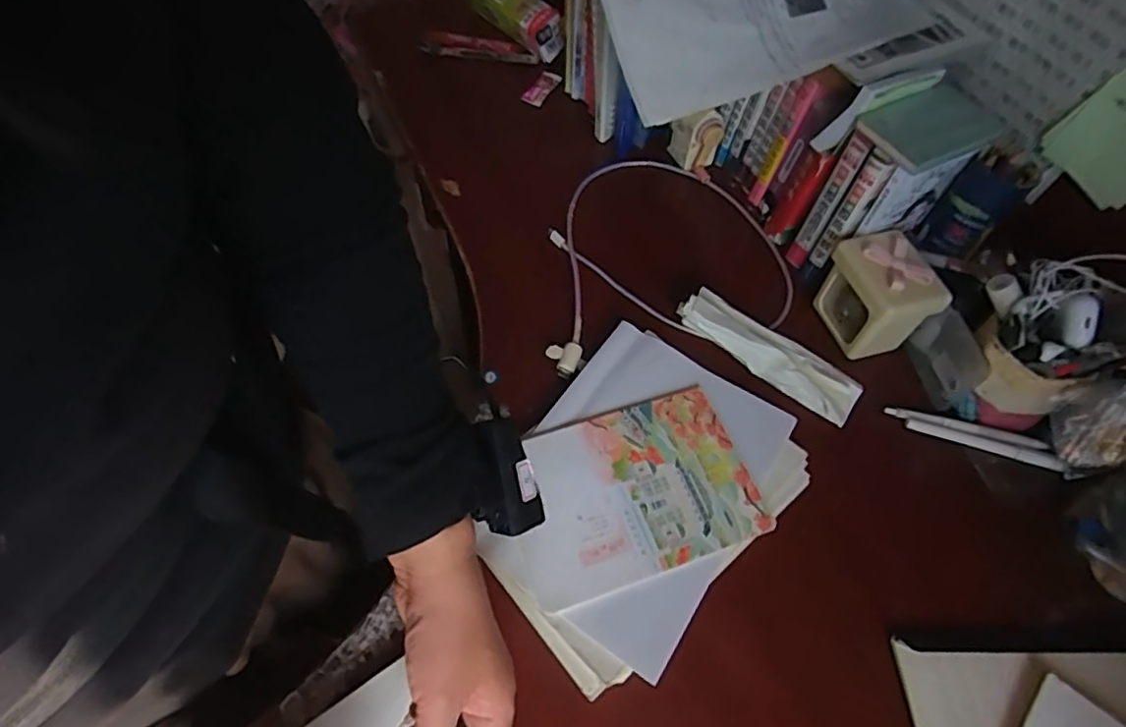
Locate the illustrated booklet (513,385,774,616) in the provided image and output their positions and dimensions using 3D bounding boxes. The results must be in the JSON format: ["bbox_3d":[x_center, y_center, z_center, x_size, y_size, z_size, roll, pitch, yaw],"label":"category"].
[{"bbox_3d":[0.056,0.105,0.496,0.199,0.006,0.139,-17,63,-12],"label":"illustrated booklet"}]

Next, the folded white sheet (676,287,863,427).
[{"bbox_3d":[0.201,-0.015,0.574,0.179,0.042,0.050,33,63,18],"label":"folded white sheet"}]

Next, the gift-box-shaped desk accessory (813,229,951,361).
[{"bbox_3d":[0.303,-0.064,0.580,0.063,0.090,0.089,-17,60,-12],"label":"gift-box-shaped desk accessory"}]

